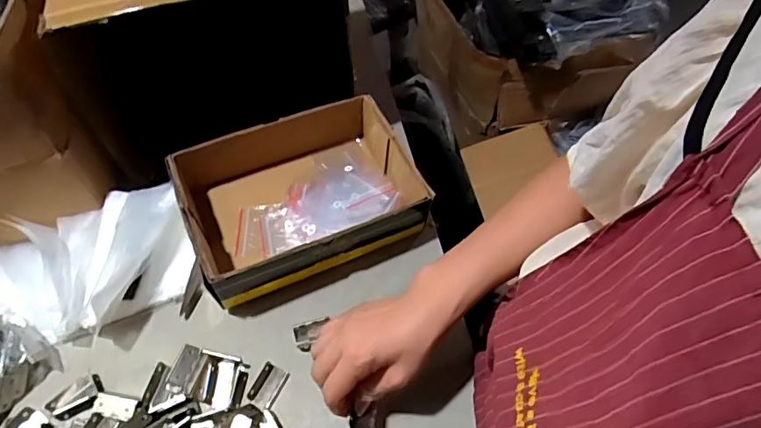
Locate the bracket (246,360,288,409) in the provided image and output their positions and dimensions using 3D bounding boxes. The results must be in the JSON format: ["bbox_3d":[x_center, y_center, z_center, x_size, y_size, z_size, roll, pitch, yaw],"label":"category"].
[{"bbox_3d":[-0.113,0.171,0.511,0.029,0.007,0.040,23,59,15],"label":"bracket"}]

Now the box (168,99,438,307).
[{"bbox_3d":[-0.093,-0.019,0.603,0.252,0.090,0.172,-21,58,-13],"label":"box"}]

